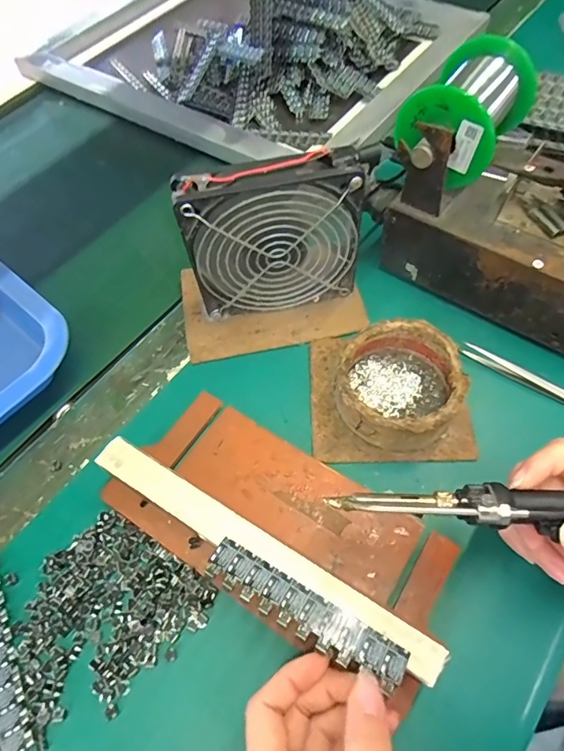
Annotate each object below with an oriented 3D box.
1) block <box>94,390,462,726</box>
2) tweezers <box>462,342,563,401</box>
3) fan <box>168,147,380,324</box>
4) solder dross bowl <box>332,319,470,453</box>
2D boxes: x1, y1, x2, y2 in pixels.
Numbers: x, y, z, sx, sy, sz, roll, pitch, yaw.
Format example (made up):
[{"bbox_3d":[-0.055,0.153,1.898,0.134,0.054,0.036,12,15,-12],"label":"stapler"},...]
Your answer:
[{"bbox_3d":[-0.003,0.084,0.287,0.209,0.037,0.098,28,65,20],"label":"block"},{"bbox_3d":[0.190,0.008,0.338,0.123,0.013,0.008,28,65,20],"label":"tweezers"},{"bbox_3d":[-0.003,-0.092,0.340,0.120,0.127,0.022,-10,59,-1],"label":"fan"},{"bbox_3d":[0.079,0.008,0.325,0.079,0.039,0.085,-2,59,3],"label":"solder dross bowl"}]

